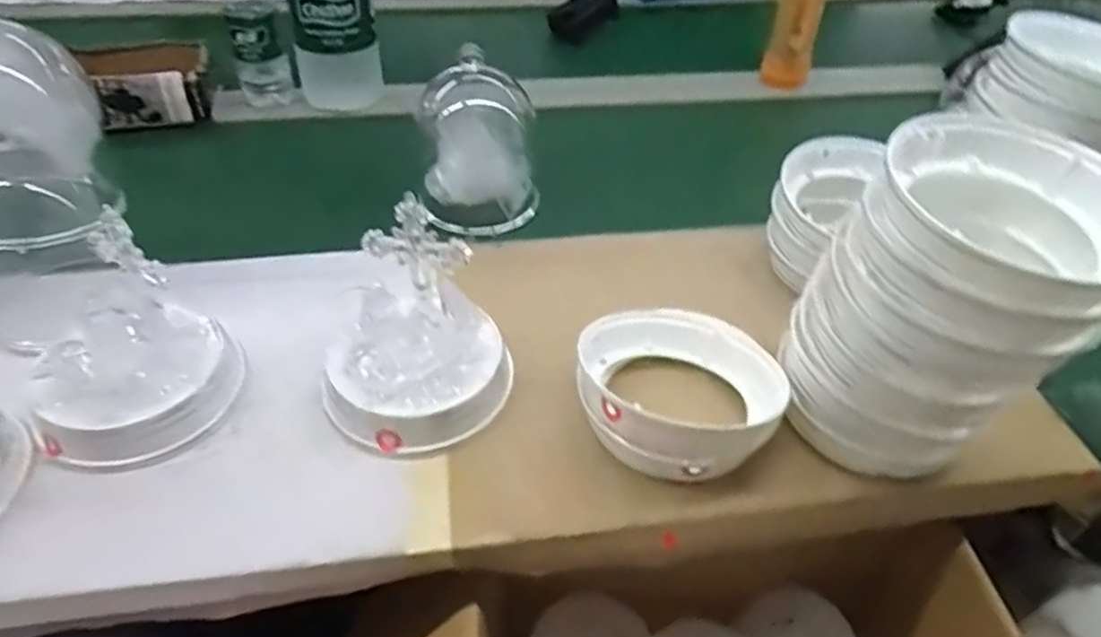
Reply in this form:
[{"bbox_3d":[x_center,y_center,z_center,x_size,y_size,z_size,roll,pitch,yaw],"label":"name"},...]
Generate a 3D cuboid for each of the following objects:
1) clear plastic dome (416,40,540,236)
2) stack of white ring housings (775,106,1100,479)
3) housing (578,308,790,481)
[{"bbox_3d":[-0.077,-0.193,0.764,0.121,0.181,0.142,-1,44,-5],"label":"clear plastic dome"},{"bbox_3d":[0.270,-0.003,0.501,0.160,0.209,0.169,-32,54,-32],"label":"stack of white ring housings"},{"bbox_3d":[0.103,0.047,0.563,0.159,0.071,0.155,2,43,-2],"label":"housing"}]

